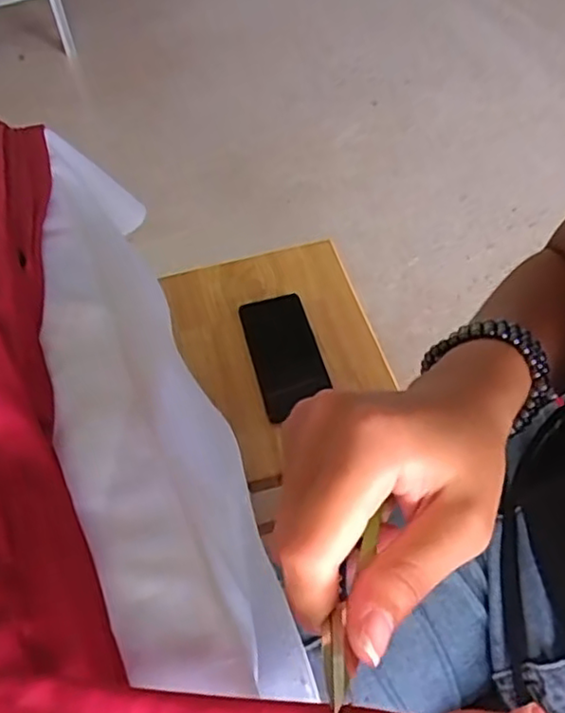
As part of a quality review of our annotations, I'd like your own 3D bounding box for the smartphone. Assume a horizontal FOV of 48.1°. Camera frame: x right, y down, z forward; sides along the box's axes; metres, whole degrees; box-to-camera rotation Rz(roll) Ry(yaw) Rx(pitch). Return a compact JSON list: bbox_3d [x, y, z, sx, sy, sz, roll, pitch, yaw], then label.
[{"bbox_3d":[0.001,-0.007,0.702,0.073,0.014,0.148,-15,62,-4],"label":"smartphone"}]

